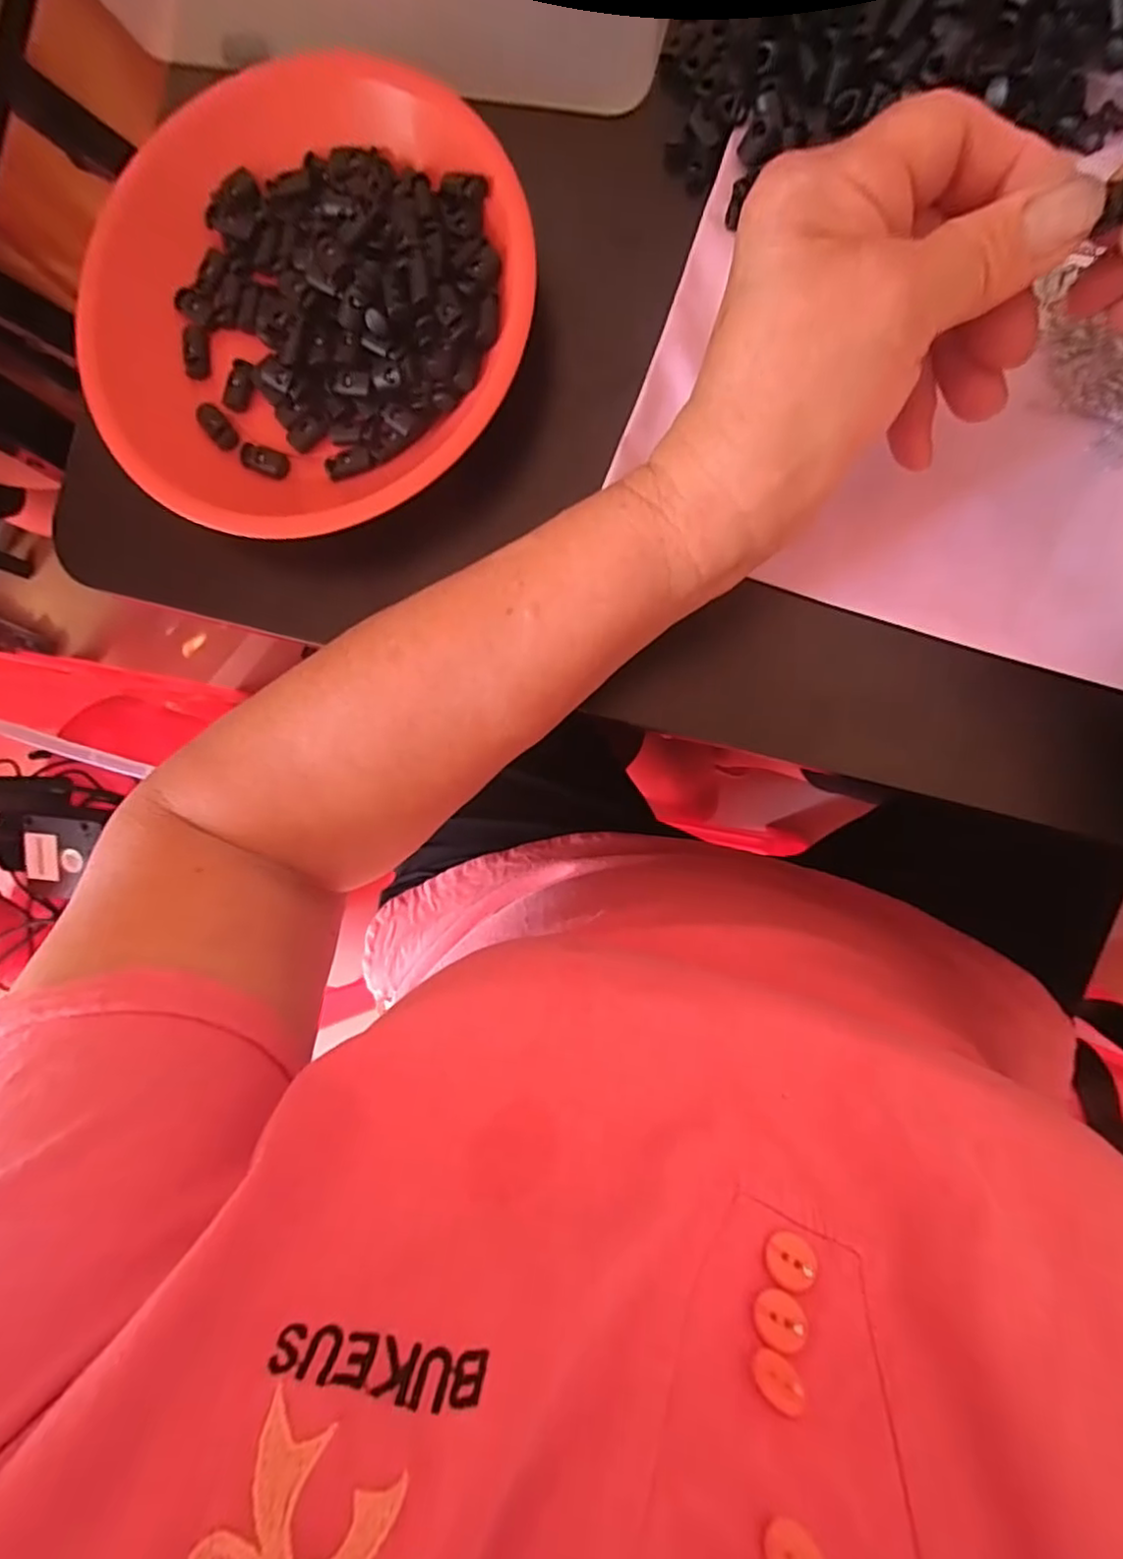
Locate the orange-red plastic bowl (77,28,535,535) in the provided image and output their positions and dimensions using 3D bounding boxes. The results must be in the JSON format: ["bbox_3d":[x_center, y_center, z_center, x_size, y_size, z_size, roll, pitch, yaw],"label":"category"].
[{"bbox_3d":[-0.109,-0.200,0.275,0.188,0.030,0.173,0,88,8],"label":"orange-red plastic bowl"}]

